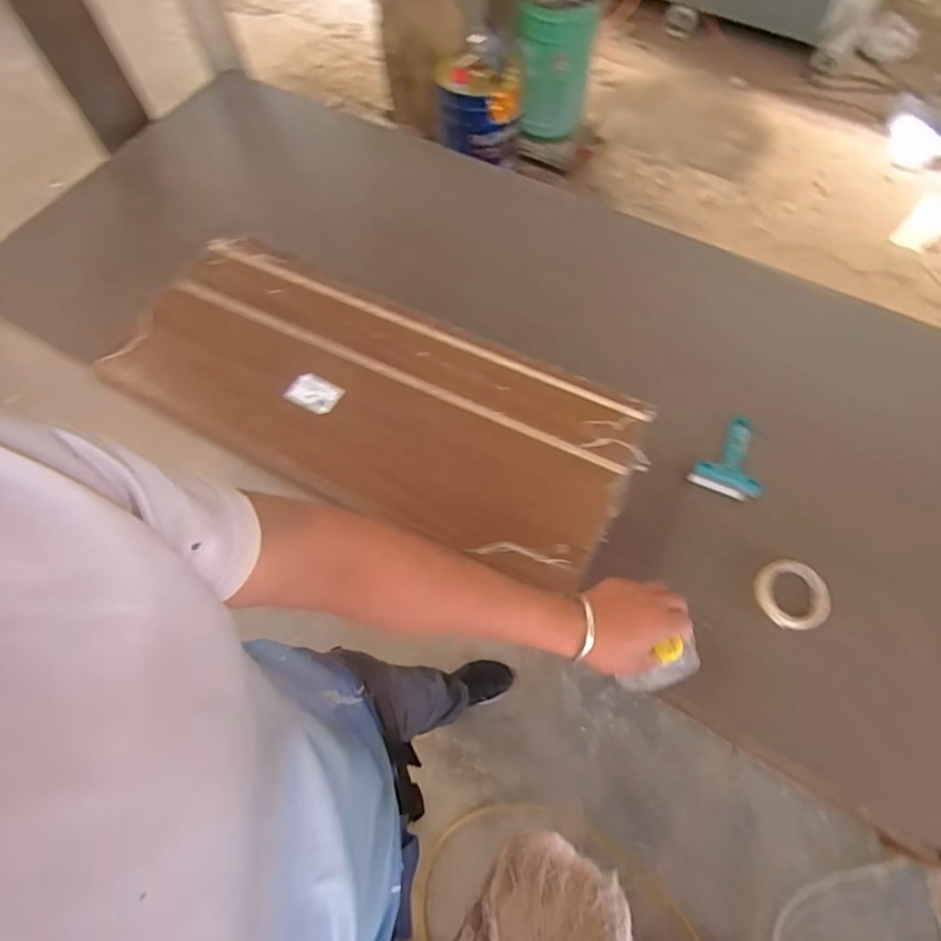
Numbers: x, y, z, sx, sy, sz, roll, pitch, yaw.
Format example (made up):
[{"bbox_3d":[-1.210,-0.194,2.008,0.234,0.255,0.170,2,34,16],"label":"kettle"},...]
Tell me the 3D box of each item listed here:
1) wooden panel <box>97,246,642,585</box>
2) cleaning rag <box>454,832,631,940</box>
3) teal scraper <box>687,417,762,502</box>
[{"bbox_3d":[-0.131,-0.101,0.724,0.687,0.034,0.290,24,68,12],"label":"wooden panel"},{"bbox_3d":[0.079,0.436,0.514,0.150,0.060,0.157,19,32,20],"label":"cleaning rag"},{"bbox_3d":[0.433,-0.027,0.907,0.111,0.019,0.152,20,67,11],"label":"teal scraper"}]

